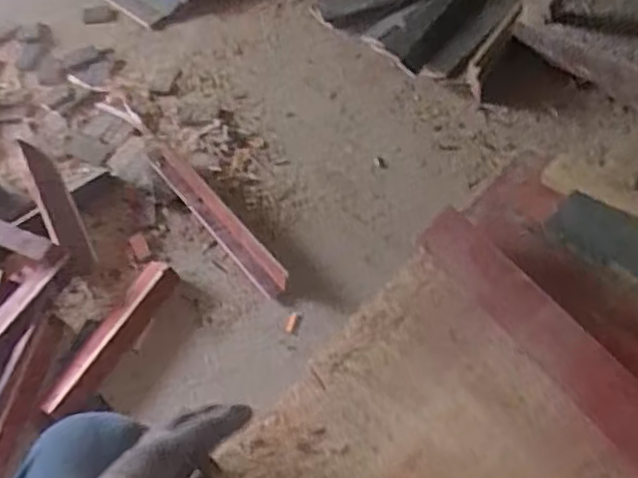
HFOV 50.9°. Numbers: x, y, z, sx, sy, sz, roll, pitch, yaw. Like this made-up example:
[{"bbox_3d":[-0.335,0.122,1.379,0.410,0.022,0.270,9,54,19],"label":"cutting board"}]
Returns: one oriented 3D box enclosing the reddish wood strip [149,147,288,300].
[{"bbox_3d":[-0.245,-0.059,1.550,0.072,0.025,0.544,-34,57,-19],"label":"reddish wood strip"}]

